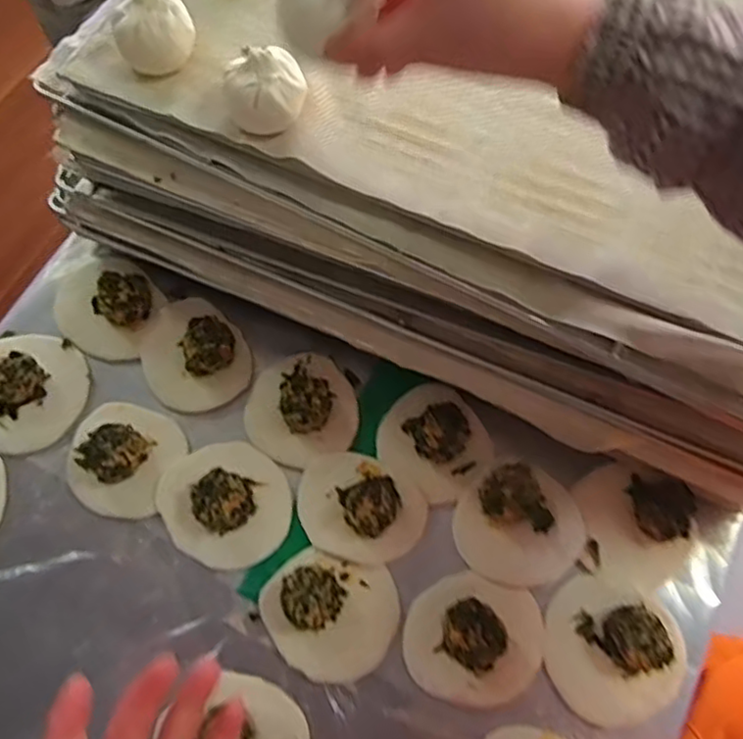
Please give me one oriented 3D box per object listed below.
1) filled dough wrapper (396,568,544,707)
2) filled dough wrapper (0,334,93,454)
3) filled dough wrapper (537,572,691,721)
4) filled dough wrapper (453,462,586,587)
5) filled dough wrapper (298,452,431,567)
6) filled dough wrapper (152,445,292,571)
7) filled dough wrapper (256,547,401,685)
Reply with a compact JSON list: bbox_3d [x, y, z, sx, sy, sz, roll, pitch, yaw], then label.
[{"bbox_3d":[0.072,0.184,0.449,0.095,0.029,0.084,17,68,5],"label":"filled dough wrapper"},{"bbox_3d":[-0.276,0.013,0.507,0.098,0.030,0.093,1,67,-2],"label":"filled dough wrapper"},{"bbox_3d":[0.168,0.188,0.447,0.091,0.032,0.093,-35,73,-15],"label":"filled dough wrapper"},{"bbox_3d":[0.109,0.113,0.479,0.088,0.031,0.085,1,67,-2],"label":"filled dough wrapper"},{"bbox_3d":[-0.009,0.099,0.479,0.094,0.032,0.077,37,71,12],"label":"filled dough wrapper"},{"bbox_3d":[-0.108,0.095,0.481,0.098,0.027,0.086,37,71,13],"label":"filled dough wrapper"},{"bbox_3d":[-0.031,0.170,0.455,0.095,0.024,0.079,15,67,4],"label":"filled dough wrapper"}]

